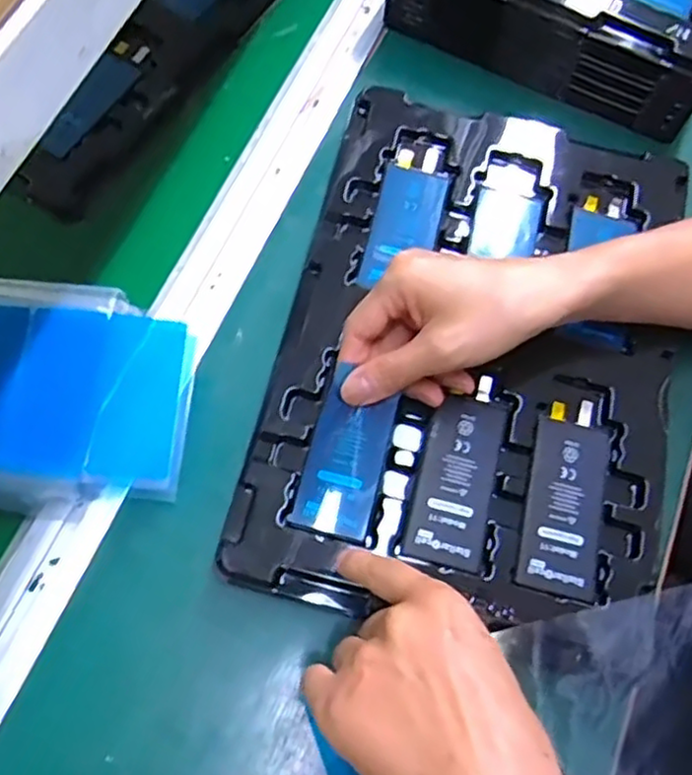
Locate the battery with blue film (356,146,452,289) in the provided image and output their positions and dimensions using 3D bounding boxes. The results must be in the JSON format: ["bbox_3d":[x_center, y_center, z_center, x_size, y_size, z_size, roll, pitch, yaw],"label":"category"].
[{"bbox_3d":[0.040,-0.110,0.441,0.042,0.007,0.106,16,70,3],"label":"battery with blue film"}]

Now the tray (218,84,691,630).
[{"bbox_3d":[0.083,-0.026,0.409,0.229,0.032,0.334,13,70,7],"label":"tray"}]

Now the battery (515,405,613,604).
[{"bbox_3d":[0.125,0.061,0.383,0.042,0.005,0.108,15,70,3],"label":"battery"}]

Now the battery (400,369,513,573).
[{"bbox_3d":[0.064,0.045,0.380,0.042,0.006,0.106,16,70,3],"label":"battery"}]

